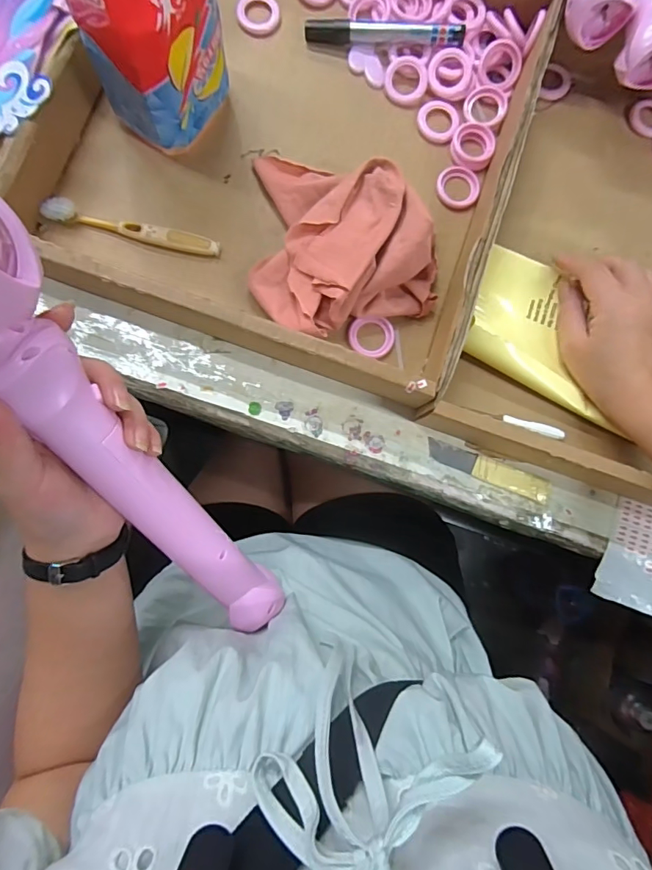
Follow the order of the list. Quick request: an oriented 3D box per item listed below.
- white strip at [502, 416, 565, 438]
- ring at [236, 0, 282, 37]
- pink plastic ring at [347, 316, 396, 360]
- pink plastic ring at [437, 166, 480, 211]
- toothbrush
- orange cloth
[{"bbox_3d":[0.173,-0.007,0.396,0.049,0.008,0.010,21,84,-2],"label":"white strip"},{"bbox_3d":[-0.059,-0.370,0.418,0.038,0.004,0.041,0,85,-4],"label":"ring"},{"bbox_3d":[0.038,-0.080,0.389,0.038,0.010,0.033,3,85,-4],"label":"pink plastic ring"},{"bbox_3d":[0.115,-0.214,0.415,0.036,0.006,0.039,0,85,-4],"label":"pink plastic ring"},{"bbox_3d":[-0.155,-0.166,0.383,0.137,0.017,0.017,13,84,-3],"label":"toothbrush"},{"bbox_3d":[0.009,-0.160,0.377,0.142,0.056,0.153,-15,86,-5],"label":"orange cloth"}]

